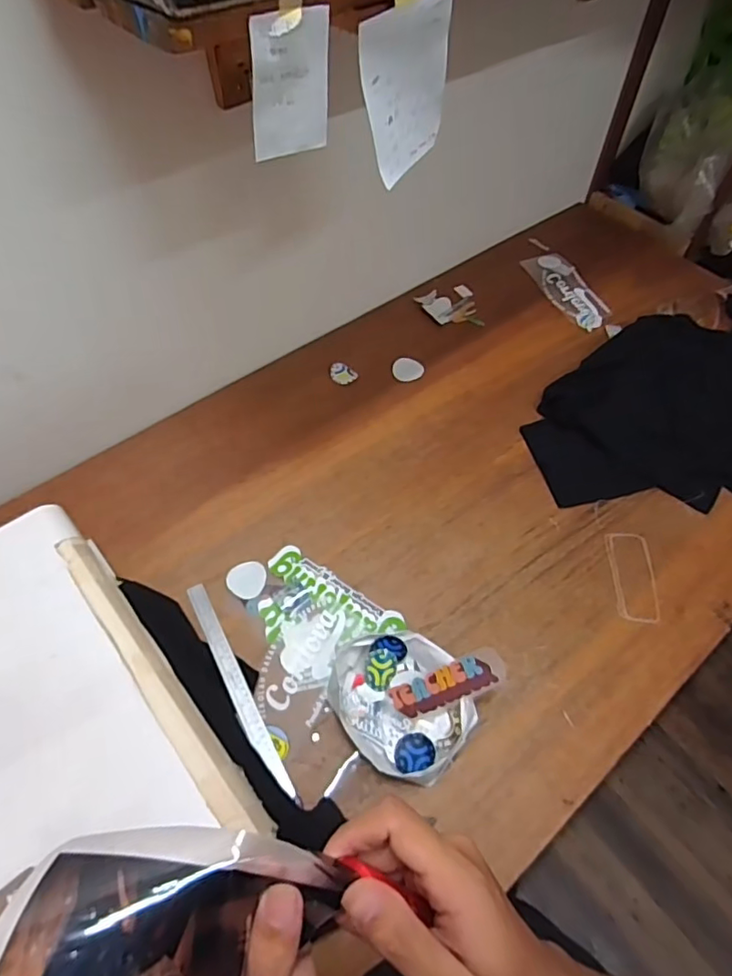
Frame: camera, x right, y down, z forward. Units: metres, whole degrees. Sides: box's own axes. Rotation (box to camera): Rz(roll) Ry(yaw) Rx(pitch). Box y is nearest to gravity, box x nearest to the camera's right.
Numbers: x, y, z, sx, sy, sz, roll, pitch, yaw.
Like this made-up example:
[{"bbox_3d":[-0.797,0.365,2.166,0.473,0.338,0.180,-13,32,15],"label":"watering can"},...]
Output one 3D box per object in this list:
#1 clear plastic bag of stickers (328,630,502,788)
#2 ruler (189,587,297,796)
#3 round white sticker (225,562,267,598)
[{"bbox_3d":[0.056,0.287,0.751,0.221,0.059,0.173,14,58,7],"label":"clear plastic bag of stickers"},{"bbox_3d":[-0.182,0.270,0.777,0.027,0.010,0.321,-26,60,-16],"label":"ruler"},{"bbox_3d":[-0.184,0.140,0.868,0.059,0.004,0.056,0,61,-1],"label":"round white sticker"}]

